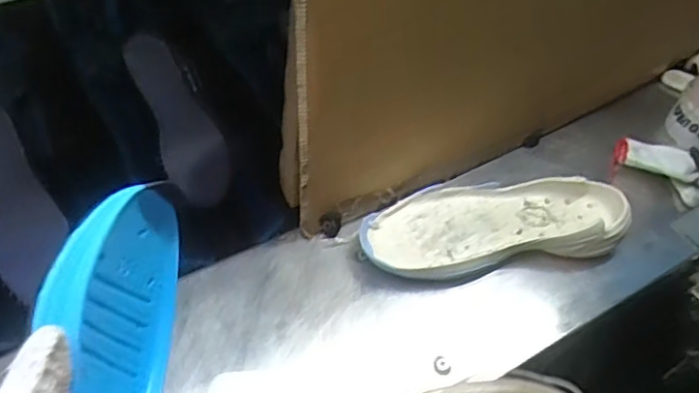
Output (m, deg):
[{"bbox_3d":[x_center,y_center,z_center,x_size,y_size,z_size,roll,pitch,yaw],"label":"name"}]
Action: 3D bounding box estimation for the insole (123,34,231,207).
[{"bbox_3d":[-0.201,-0.094,0.732,0.071,0.027,0.219,-22,80,-22],"label":"insole"}]

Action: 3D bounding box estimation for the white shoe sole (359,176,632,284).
[{"bbox_3d":[0.146,0.029,0.647,0.272,0.052,0.115,-8,50,-16],"label":"white shoe sole"}]

